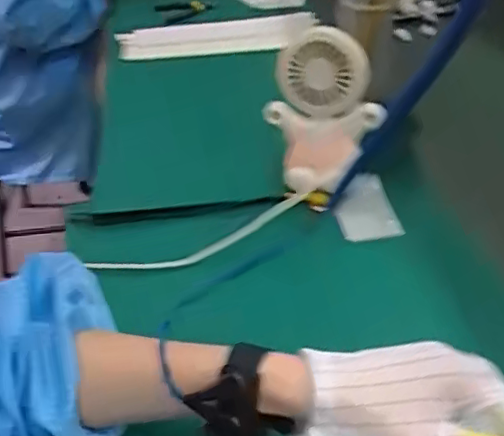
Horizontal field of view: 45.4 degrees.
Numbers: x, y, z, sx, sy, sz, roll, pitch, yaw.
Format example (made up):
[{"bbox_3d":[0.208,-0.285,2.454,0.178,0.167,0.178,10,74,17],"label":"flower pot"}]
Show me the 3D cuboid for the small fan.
[{"bbox_3d":[0.067,-0.096,0.557,0.101,0.158,0.043,7,37,13],"label":"small fan"}]

